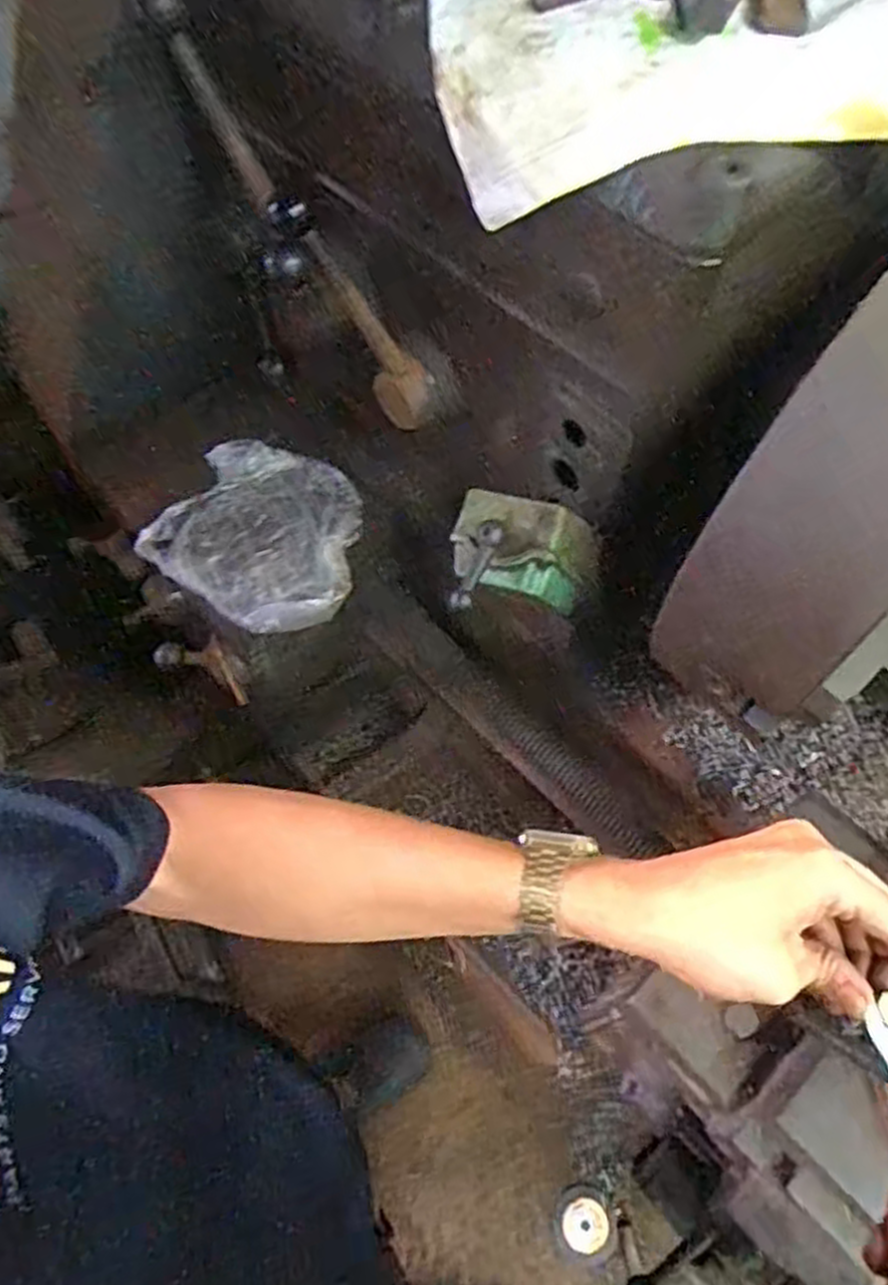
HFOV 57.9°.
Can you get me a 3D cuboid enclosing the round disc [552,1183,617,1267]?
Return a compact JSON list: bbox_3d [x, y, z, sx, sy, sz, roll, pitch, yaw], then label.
[{"bbox_3d":[0.211,0.873,1.206,0.089,0.020,0.096,0,62,0],"label":"round disc"}]

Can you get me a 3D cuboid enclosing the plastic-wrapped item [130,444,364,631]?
[{"bbox_3d":[-0.188,-0.118,0.868,0.220,0.037,0.200,28,66,15],"label":"plastic-wrapped item"}]

